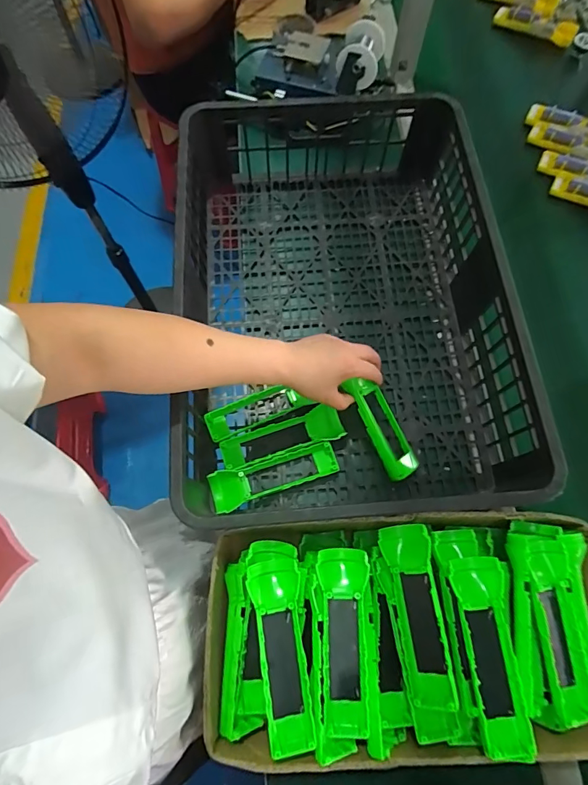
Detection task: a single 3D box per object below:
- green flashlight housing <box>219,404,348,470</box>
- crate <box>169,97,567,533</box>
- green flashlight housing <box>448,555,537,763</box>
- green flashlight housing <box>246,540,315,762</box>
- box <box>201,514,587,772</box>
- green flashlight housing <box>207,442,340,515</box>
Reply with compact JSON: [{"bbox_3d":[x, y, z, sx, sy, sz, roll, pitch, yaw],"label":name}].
[{"bbox_3d":[-0.016,0.061,0.544,0.158,0.031,0.045,-15,72,-6],"label":"green flashlight housing"},{"bbox_3d":[0.061,-0.138,0.573,0.412,0.143,0.594,-3,70,-3],"label":"crate"},{"bbox_3d":[0.187,0.252,0.402,0.059,0.046,0.170,-3,71,-2],"label":"green flashlight housing"},{"bbox_3d":[-0.015,0.243,0.402,0.057,0.041,0.184,-8,71,-3],"label":"green flashlight housing"},{"bbox_3d":[0.121,0.251,0.440,0.418,0.116,0.215,-2,71,-1],"label":"box"},{"bbox_3d":[-0.026,0.107,0.528,0.163,0.021,0.046,-17,72,-6],"label":"green flashlight housing"}]

